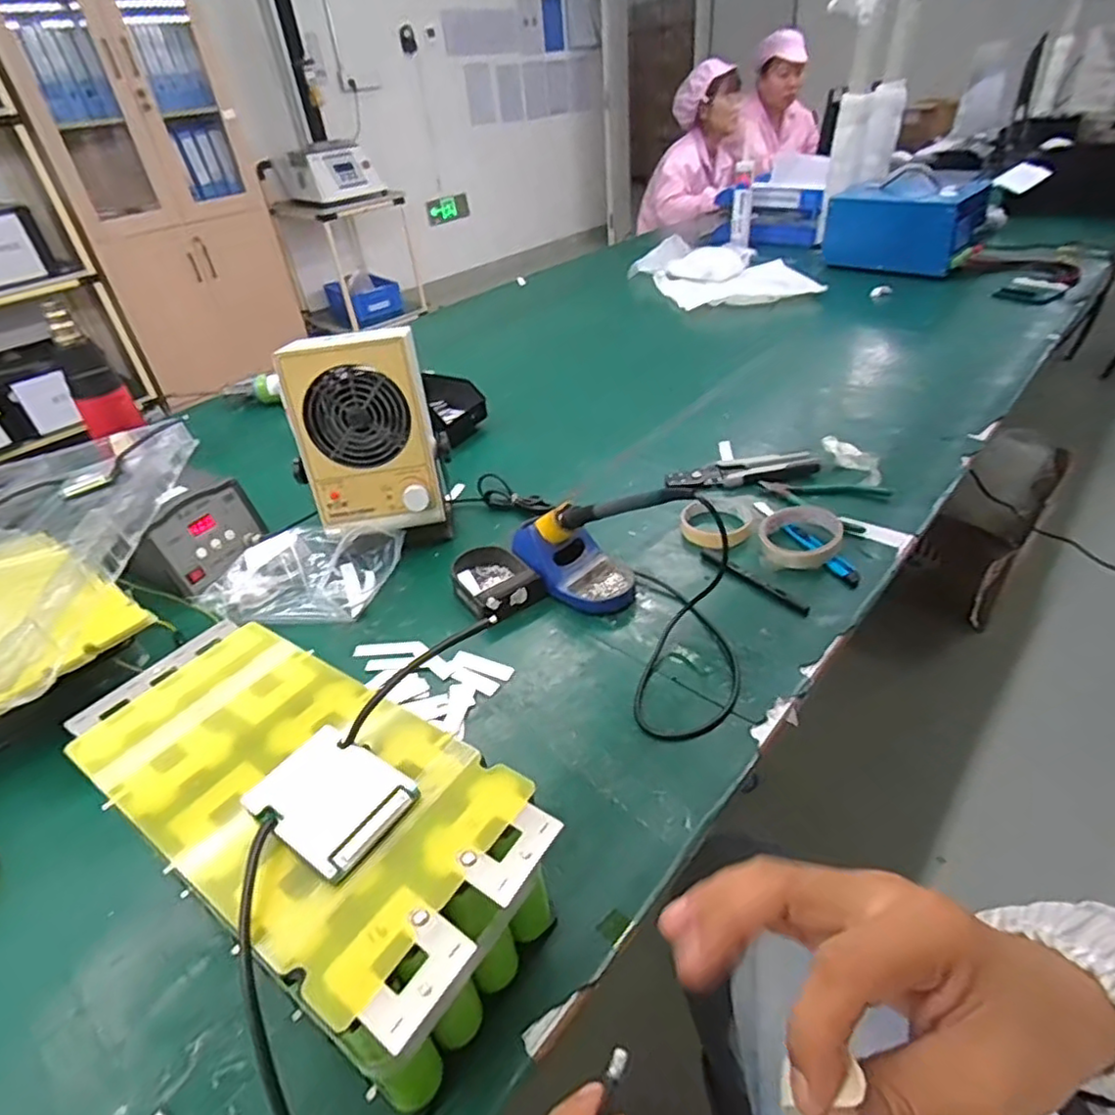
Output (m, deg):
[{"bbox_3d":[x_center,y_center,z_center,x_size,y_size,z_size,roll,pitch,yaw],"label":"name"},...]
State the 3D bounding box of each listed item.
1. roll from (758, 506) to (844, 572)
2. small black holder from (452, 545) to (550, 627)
[{"bbox_3d":[0.276,-0.024,0.720,0.088,0.026,0.095,-4,37,3],"label":"roll"},{"bbox_3d":[-0.067,0.026,0.704,0.082,0.029,0.102,-22,40,-18],"label":"small black holder"}]

